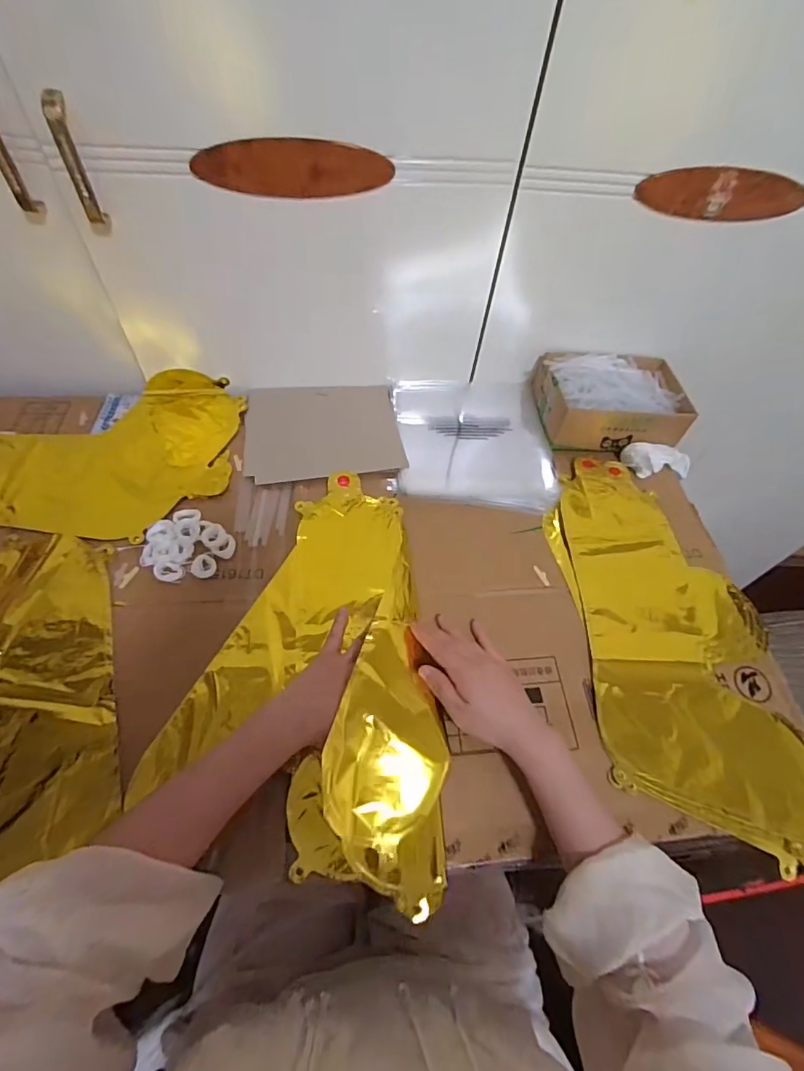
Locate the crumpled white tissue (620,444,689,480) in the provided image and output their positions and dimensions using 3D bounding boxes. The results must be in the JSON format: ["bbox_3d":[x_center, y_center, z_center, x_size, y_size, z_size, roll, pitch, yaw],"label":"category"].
[{"bbox_3d":[0.353,-0.099,0.661,0.108,0.032,0.042,4,55,-19],"label":"crumpled white tissue"}]

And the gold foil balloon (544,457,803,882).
[{"bbox_3d":[0.290,0.094,0.539,0.212,0.017,0.430,-1,57,-6],"label":"gold foil balloon"}]

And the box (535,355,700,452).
[{"bbox_3d":[0.287,-0.185,0.667,0.194,0.071,0.134,-1,57,-6],"label":"box"}]

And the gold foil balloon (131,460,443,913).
[{"bbox_3d":[-0.037,0.111,0.492,0.274,0.042,0.370,20,57,8],"label":"gold foil balloon"}]

